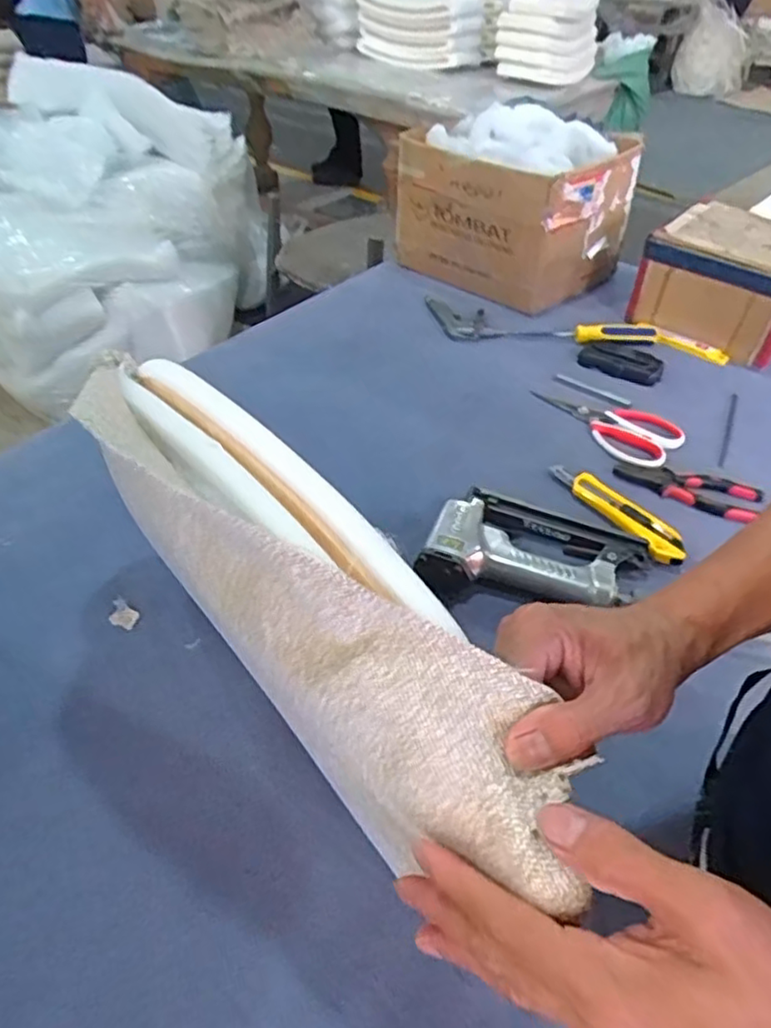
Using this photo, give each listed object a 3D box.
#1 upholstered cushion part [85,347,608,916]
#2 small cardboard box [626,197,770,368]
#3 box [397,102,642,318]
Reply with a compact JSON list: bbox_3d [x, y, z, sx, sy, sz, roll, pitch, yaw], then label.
[{"bbox_3d":[-0.052,0.037,0.372,0.097,0.118,0.392,-29,56,-29],"label":"upholstered cushion part"},{"bbox_3d":[0.492,-0.329,0.946,0.210,0.127,0.234,33,51,30],"label":"small cardboard box"},{"bbox_3d":[0.193,-0.479,1.043,0.257,0.225,0.286,-32,52,-31],"label":"box"}]

